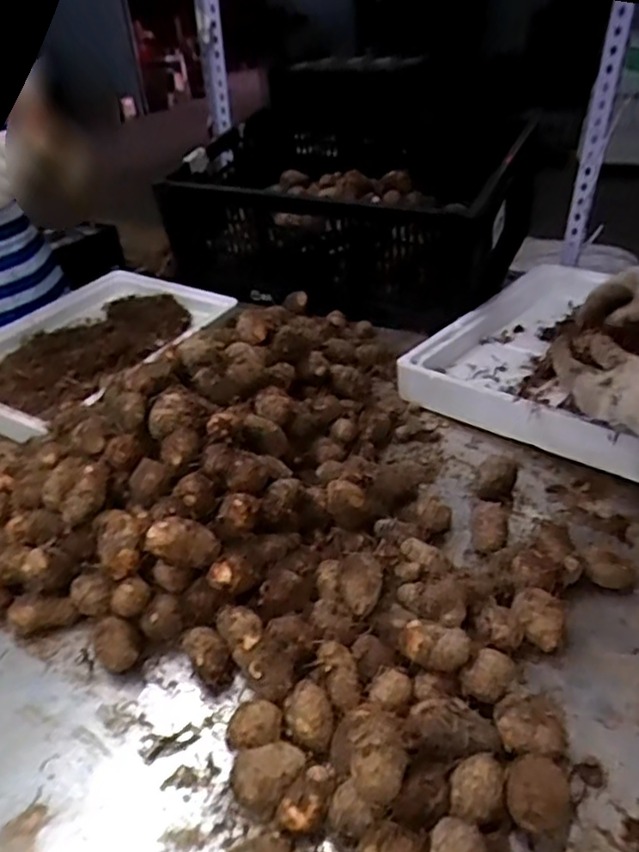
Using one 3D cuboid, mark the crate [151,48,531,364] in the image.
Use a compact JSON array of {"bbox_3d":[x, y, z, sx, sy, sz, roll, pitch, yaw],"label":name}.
[{"bbox_3d":[0.045,-0.382,1.221,0.611,0.217,0.376,14,39,23],"label":"crate"}]

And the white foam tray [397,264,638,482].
[{"bbox_3d":[0.364,-0.116,0.933,0.356,0.068,0.400,27,45,36],"label":"white foam tray"}]

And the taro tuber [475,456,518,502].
[{"bbox_3d":[0.206,0.063,0.745,0.042,0.041,0.049,10,38,19],"label":"taro tuber"}]

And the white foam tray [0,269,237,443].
[{"bbox_3d":[-0.380,-0.135,1.043,0.303,0.048,0.428,15,39,24],"label":"white foam tray"}]

